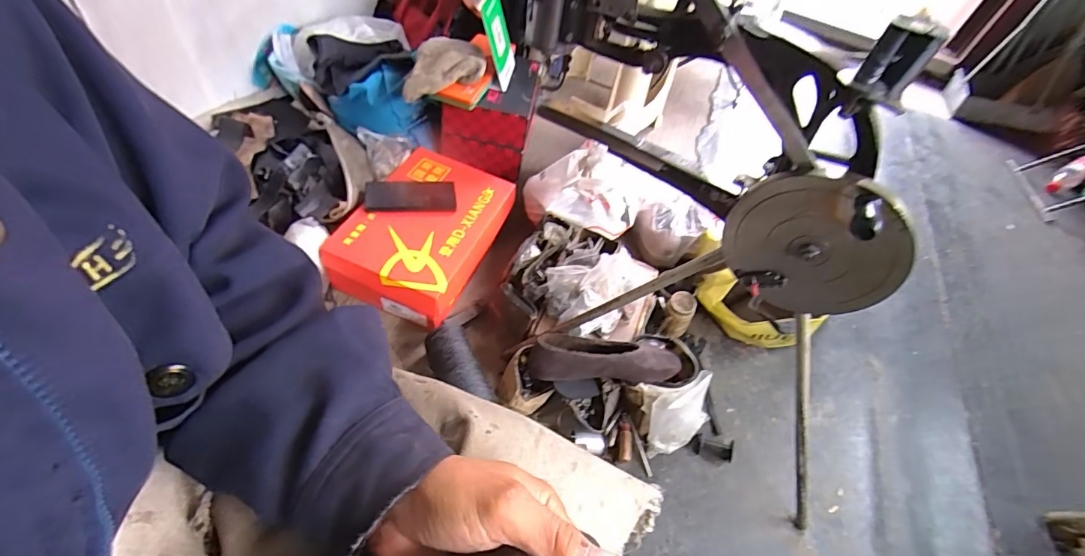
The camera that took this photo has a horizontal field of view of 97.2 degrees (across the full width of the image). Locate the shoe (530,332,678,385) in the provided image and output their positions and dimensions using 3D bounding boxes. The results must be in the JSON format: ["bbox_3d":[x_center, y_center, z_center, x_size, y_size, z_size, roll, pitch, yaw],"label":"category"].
[{"bbox_3d":[0.100,0.127,0.757,0.244,0.073,0.078,0,53,-11],"label":"shoe"}]

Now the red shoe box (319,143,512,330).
[{"bbox_3d":[-0.211,-0.091,0.897,0.228,0.096,0.309,21,52,6],"label":"red shoe box"}]

